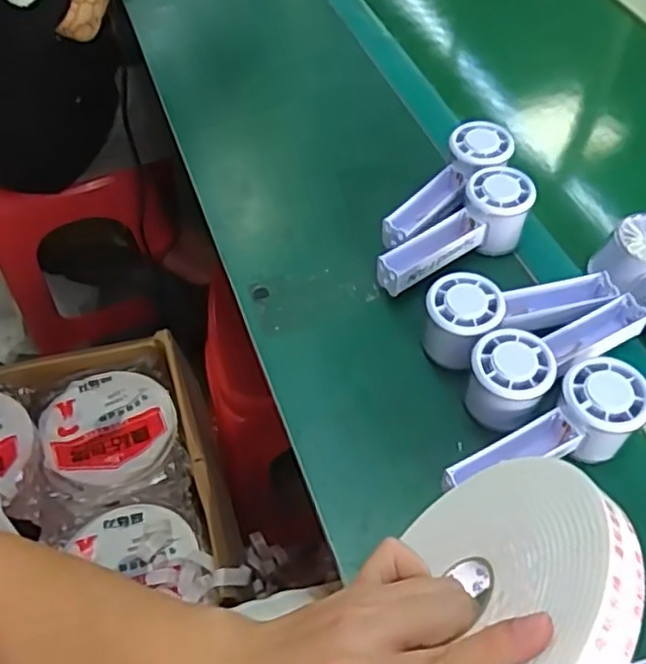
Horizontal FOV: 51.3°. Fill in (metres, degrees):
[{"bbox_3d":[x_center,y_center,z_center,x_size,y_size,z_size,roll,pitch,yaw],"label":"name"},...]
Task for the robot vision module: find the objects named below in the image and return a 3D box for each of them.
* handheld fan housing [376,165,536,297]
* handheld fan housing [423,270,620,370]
[{"bbox_3d":[0.118,-0.078,0.582,0.150,0.059,0.054,-35,59,-22],"label":"handheld fan housing"},{"bbox_3d":[0.154,-0.018,0.536,0.158,0.062,0.059,-20,55,-12],"label":"handheld fan housing"}]

